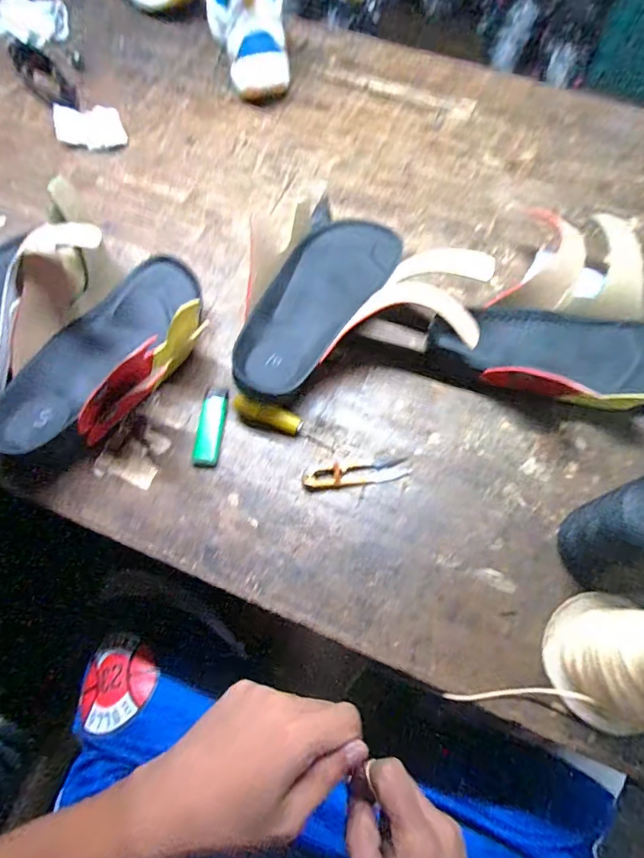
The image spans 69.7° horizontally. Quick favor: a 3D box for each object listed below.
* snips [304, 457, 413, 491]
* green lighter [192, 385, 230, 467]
[{"bbox_3d":[0.034,0.043,0.450,0.104,0.012,0.021,-7,67,-5],"label":"snips"},{"bbox_3d":[-0.113,-0.004,0.471,0.024,0.010,0.086,6,67,0],"label":"green lighter"}]

